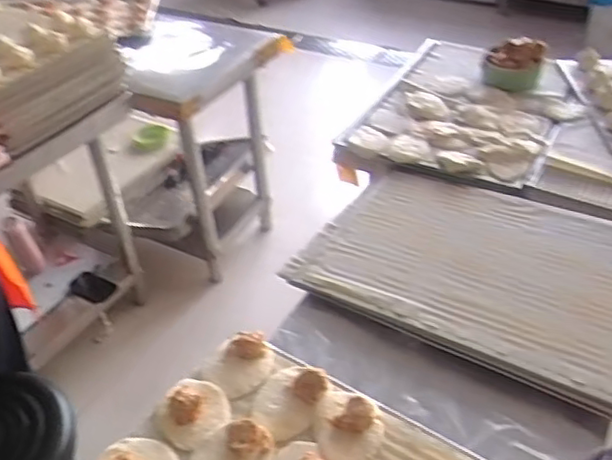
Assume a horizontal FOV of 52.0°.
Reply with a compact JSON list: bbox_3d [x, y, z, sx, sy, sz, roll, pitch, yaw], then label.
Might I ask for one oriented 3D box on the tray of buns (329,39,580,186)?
[{"bbox_3d":[0.385,-0.300,1.461,0.439,0.044,0.575,19,44,25],"label":"tray of buns"}]

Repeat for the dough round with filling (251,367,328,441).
[{"bbox_3d":[-0.024,0.217,0.818,0.084,0.026,0.104,16,43,23],"label":"dough round with filling"}]

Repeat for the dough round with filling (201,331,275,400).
[{"bbox_3d":[-0.086,0.180,0.874,0.081,0.028,0.099,20,45,26],"label":"dough round with filling"}]

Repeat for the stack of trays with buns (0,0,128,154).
[{"bbox_3d":[-0.828,-0.479,1.648,0.470,0.219,0.658,-33,48,-32],"label":"stack of trays with buns"}]

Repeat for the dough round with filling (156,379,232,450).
[{"bbox_3d":[-0.146,0.232,0.816,0.094,0.025,0.088,-2,39,2],"label":"dough round with filling"}]

